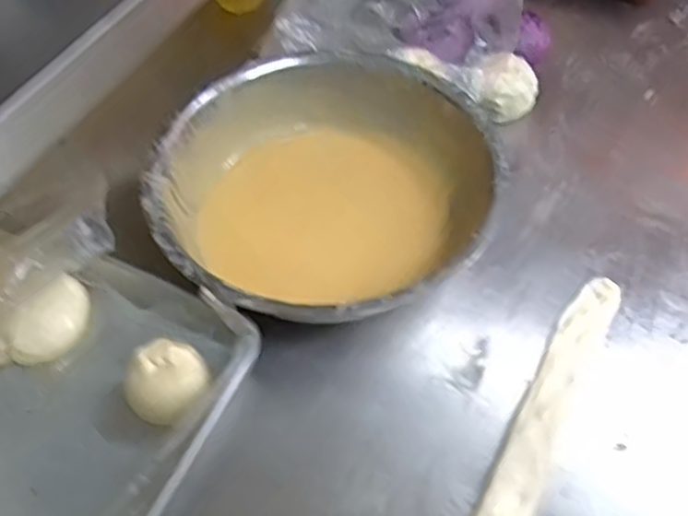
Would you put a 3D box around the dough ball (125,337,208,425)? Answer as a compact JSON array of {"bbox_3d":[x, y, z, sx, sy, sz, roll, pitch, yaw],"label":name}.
[{"bbox_3d":[-0.146,0.102,0.555,0.057,0.046,0.061,1,54,-1],"label":"dough ball"}]

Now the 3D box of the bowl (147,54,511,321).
[{"bbox_3d":[-0.021,-0.063,0.653,0.309,0.092,0.324,1,54,-1],"label":"bowl"}]

